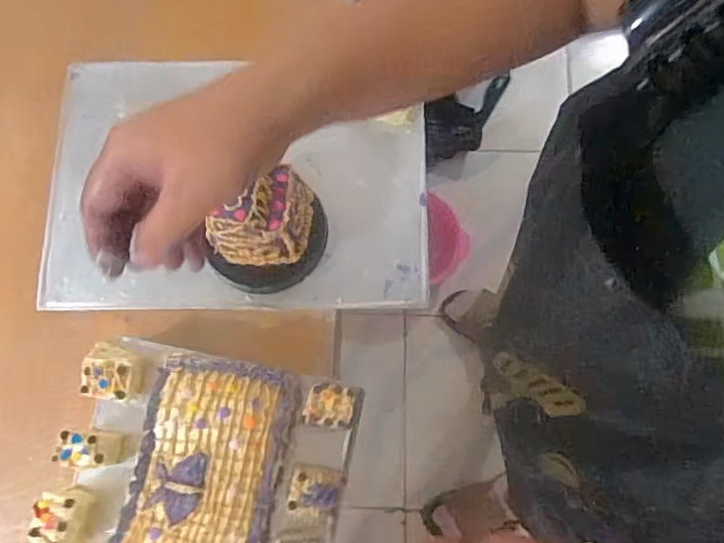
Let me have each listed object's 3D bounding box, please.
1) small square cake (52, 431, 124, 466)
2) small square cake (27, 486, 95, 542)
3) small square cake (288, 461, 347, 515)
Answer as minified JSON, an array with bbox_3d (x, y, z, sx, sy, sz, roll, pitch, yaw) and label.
[{"bbox_3d":[-0.203,0.132,0.438,0.036,0.037,0.024,-1,75,1],"label":"small square cake"},{"bbox_3d":[-0.215,0.178,0.421,0.031,0.033,0.040,9,75,4],"label":"small square cake"},{"bbox_3d":[-0.033,0.159,0.427,0.037,0.017,0.033,12,75,5],"label":"small square cake"}]

